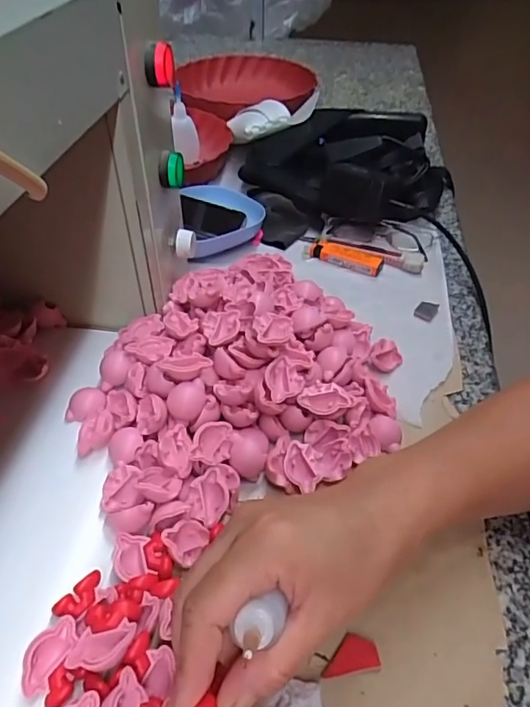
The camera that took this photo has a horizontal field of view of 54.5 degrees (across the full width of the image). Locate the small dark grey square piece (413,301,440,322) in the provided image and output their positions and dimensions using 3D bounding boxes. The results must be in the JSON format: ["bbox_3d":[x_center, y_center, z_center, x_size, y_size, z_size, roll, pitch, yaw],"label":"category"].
[{"bbox_3d":[0.162,-0.043,0.516,0.020,0.005,0.026,22,48,20],"label":"small dark grey square piece"}]

